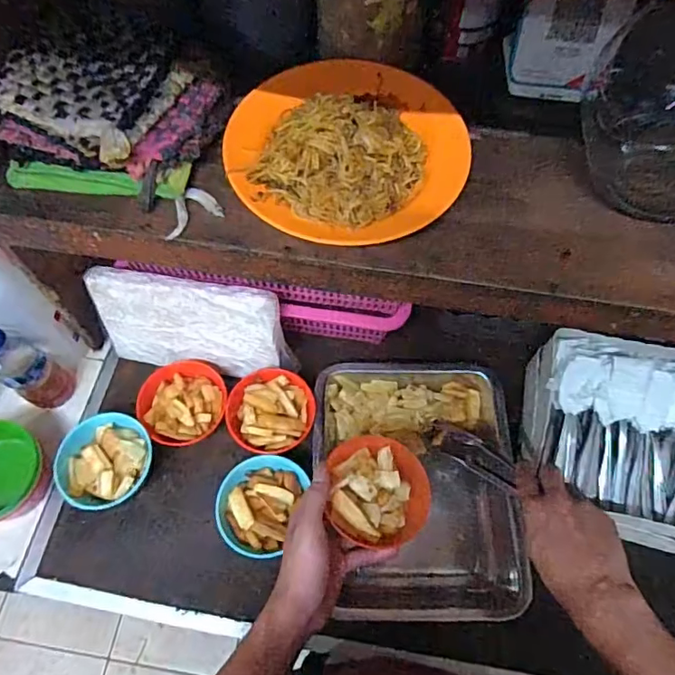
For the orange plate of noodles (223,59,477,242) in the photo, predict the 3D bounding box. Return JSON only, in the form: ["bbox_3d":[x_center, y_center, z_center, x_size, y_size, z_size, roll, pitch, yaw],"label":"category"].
[{"bbox_3d":[0.009,-0.177,0.456,0.204,0.045,0.195,0,63,0],"label":"orange plate of noodles"}]

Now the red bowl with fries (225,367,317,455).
[{"bbox_3d":[-0.085,0.099,0.670,0.107,0.039,0.107,0,63,0],"label":"red bowl with fries"}]

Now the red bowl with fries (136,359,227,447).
[{"bbox_3d":[-0.199,0.086,0.677,0.105,0.039,0.112,0,63,0],"label":"red bowl with fries"}]

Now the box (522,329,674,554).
[{"bbox_3d":[0.344,0.109,0.604,0.208,0.110,0.225,9,63,4],"label":"box"}]

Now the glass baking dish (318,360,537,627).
[{"bbox_3d":[0.097,0.183,0.655,0.239,0.065,0.302,-1,63,-1],"label":"glass baking dish"}]

